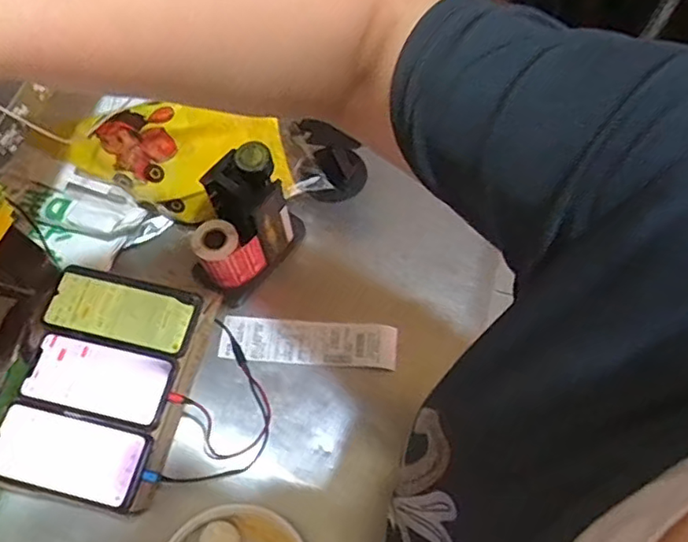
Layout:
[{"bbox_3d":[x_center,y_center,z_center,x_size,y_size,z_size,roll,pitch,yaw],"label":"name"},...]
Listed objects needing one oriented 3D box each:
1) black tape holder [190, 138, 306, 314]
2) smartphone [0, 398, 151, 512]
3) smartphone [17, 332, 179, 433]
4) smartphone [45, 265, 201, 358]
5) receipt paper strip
[{"bbox_3d":[-0.127,-0.054,0.729,0.074,0.199,0.137,37,70,17],"label":"black tape holder"},{"bbox_3d":[-0.283,0.186,0.605,0.157,0.012,0.077,13,65,8],"label":"smartphone"},{"bbox_3d":[-0.264,0.116,0.637,0.158,0.013,0.079,11,65,7],"label":"smartphone"},{"bbox_3d":[-0.251,0.044,0.670,0.166,0.017,0.077,12,65,7],"label":"smartphone"},{"bbox_3d":[-0.045,0.088,0.749,0.218,0.009,0.056,3,69,6],"label":"receipt paper strip"}]

